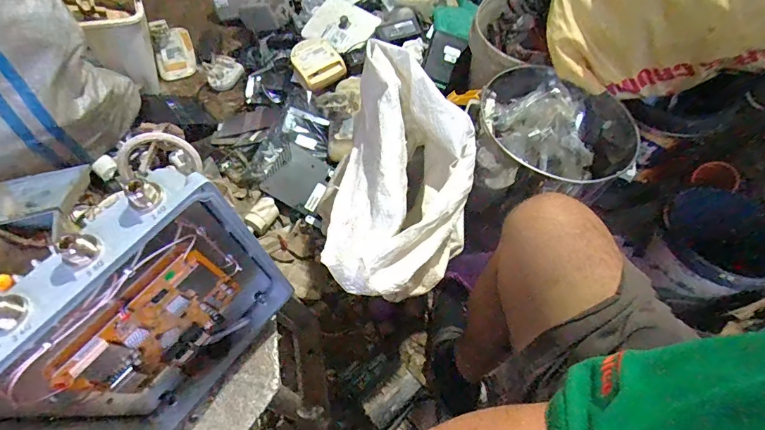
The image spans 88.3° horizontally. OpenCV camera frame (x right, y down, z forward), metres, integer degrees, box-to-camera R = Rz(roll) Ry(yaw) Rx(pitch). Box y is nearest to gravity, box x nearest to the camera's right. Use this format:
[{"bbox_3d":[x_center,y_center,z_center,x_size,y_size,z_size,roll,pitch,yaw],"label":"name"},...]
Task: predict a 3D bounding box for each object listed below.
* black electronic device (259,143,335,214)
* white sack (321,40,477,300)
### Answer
[{"bbox_3d":[-0.217,-0.101,1.032,0.150,0.027,0.158,27,69,-6],"label":"black electronic device"},{"bbox_3d":[0.042,-0.039,0.628,0.215,0.243,0.398,12,58,3],"label":"white sack"}]

